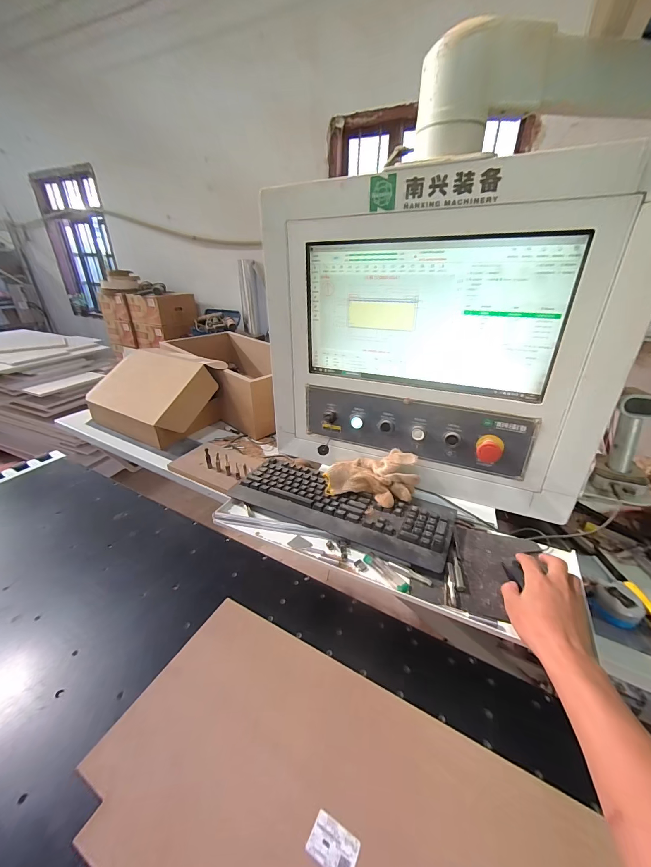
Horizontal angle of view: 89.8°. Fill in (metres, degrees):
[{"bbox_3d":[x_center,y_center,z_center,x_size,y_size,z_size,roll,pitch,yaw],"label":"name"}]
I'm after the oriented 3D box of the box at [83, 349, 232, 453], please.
[{"bbox_3d":[-0.562,-0.148,1.087,0.365,0.221,0.282,15,31,25],"label":"box"}]

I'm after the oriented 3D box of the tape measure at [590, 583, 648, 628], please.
[{"bbox_3d":[0.517,0.299,0.579,0.067,0.042,0.069,-19,34,-34],"label":"tape measure"}]

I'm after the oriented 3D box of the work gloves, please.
[{"bbox_3d":[0.096,0.087,0.685,0.186,0.079,0.097,11,29,18],"label":"work gloves"}]

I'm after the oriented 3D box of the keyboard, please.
[{"bbox_3d":[0.026,0.146,0.672,0.448,0.026,0.156,14,30,22],"label":"keyboard"}]

